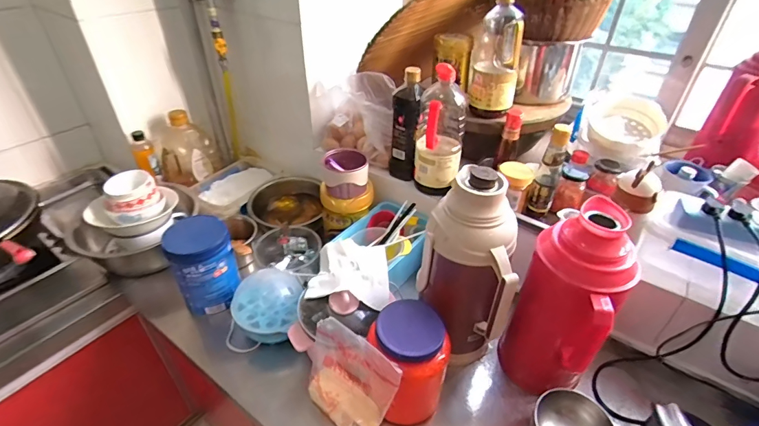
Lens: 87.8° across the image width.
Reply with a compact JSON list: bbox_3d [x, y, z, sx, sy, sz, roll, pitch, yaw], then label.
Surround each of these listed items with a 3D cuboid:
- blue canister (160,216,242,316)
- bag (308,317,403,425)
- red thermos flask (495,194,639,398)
[{"bbox_3d":[-0.365,0.106,0.824,0.118,0.164,0.107,-22,43,-27],"label":"blue canister"},{"bbox_3d":[-0.055,0.274,0.643,0.158,0.167,0.070,28,45,30],"label":"bag"},{"bbox_3d":[0.309,0.155,0.657,0.115,0.339,0.138,-31,47,-34],"label":"red thermos flask"}]

